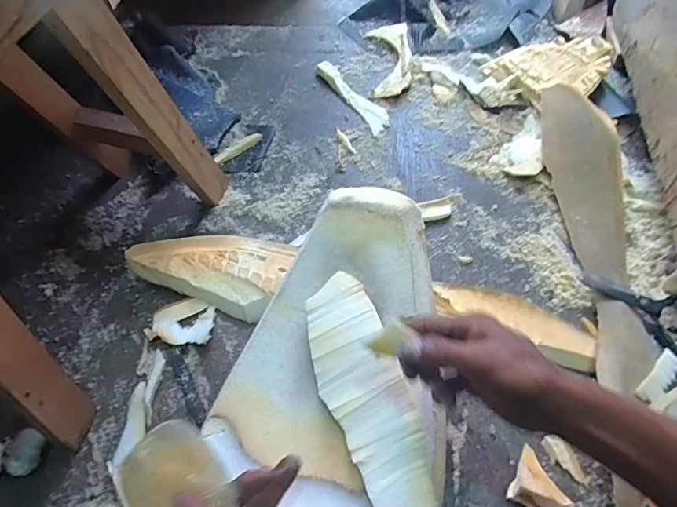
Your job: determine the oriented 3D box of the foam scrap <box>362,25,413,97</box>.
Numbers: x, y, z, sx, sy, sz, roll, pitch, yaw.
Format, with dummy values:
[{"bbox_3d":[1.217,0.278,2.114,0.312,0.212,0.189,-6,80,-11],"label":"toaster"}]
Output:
[{"bbox_3d":[0.107,-0.403,0.937,0.086,0.029,0.212,-3,59,3],"label":"foam scrap"}]

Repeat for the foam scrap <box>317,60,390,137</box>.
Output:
[{"bbox_3d":[0.029,-0.315,0.899,0.047,0.021,0.223,-30,62,-13],"label":"foam scrap"}]

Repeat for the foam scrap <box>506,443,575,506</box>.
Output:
[{"bbox_3d":[0.235,0.267,0.520,0.067,0.022,0.062,27,65,19],"label":"foam scrap"}]

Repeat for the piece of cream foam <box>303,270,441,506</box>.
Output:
[{"bbox_3d":[0.047,0.183,0.430,0.080,0.025,0.355,-19,60,-7],"label":"piece of cream foam"}]

